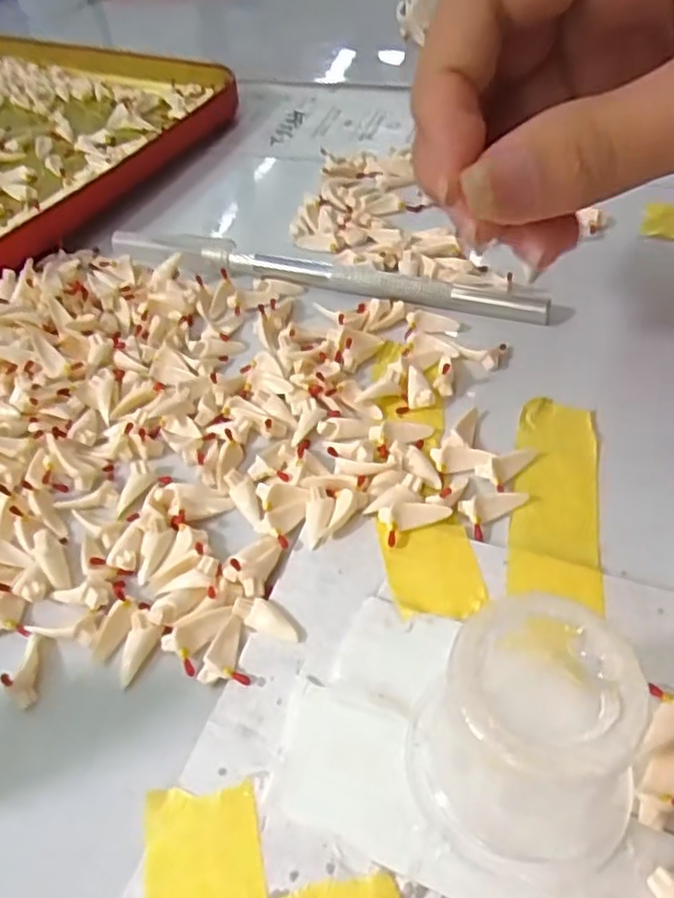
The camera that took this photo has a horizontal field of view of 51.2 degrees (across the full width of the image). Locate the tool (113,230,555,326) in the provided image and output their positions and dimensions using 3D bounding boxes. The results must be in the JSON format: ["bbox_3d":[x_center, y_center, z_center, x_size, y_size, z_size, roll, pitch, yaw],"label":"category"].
[{"bbox_3d":[-0.008,-0.059,0.231,0.150,0.007,0.008,14,52,17],"label":"tool"}]

